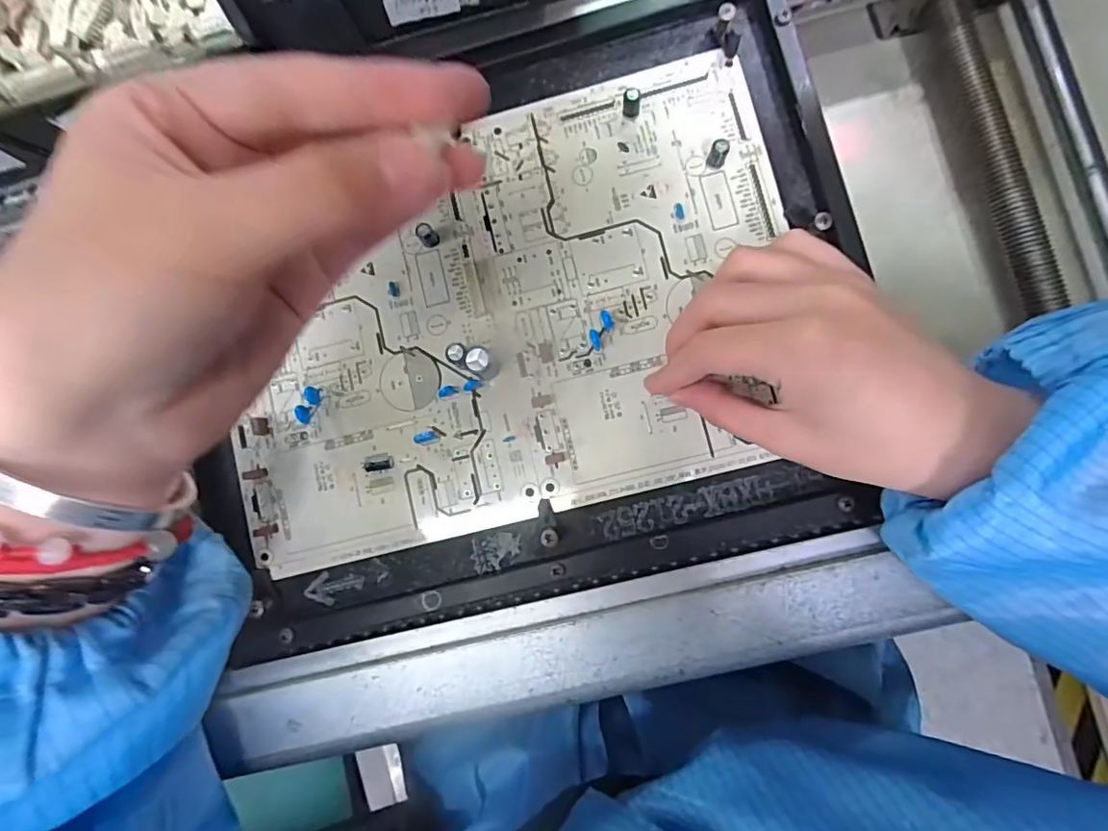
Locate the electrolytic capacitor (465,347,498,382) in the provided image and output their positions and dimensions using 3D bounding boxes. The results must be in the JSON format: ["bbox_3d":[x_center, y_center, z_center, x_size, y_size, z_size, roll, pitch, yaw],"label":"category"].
[{"bbox_3d":[-0.033,-0.024,0.248,0.011,0.021,0.012,2,83,4],"label":"electrolytic capacitor"}]

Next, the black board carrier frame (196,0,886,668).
[{"bbox_3d":[-0.020,-0.047,0.258,0.326,0.031,0.268,-13,82,2],"label":"black board carrier frame"}]

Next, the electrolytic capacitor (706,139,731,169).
[{"bbox_3d":[0.077,-0.123,0.251,0.008,0.013,0.006,21,85,6],"label":"electrolytic capacitor"}]

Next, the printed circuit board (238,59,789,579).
[{"bbox_3d":[-0.025,-0.049,0.260,0.270,0.015,0.191,-14,82,2],"label":"printed circuit board"}]

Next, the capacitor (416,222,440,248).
[{"bbox_3d":[-0.061,-0.088,0.260,0.009,0.013,0.007,-34,82,-1],"label":"capacitor"}]

